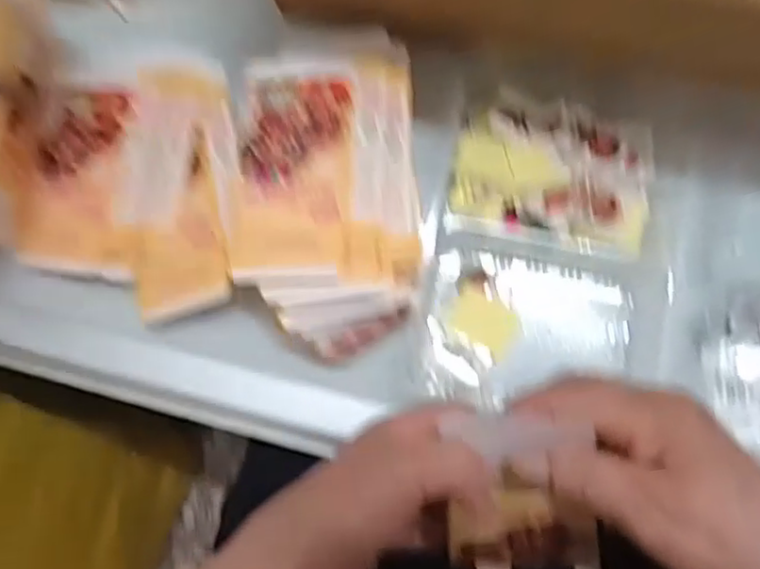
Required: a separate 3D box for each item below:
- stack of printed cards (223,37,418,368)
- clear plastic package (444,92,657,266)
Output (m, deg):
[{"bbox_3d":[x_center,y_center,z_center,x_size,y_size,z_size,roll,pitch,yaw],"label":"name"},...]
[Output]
[{"bbox_3d":[-0.031,-0.057,0.380,0.100,0.041,0.186,-2,80,1],"label":"stack of printed cards"},{"bbox_3d":[0.106,-0.067,0.403,0.122,0.018,0.087,9,80,3],"label":"clear plastic package"}]

